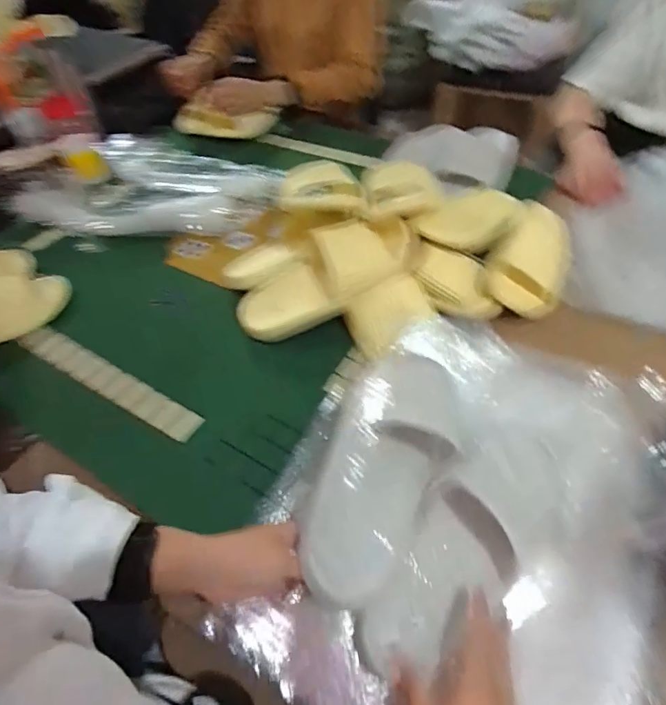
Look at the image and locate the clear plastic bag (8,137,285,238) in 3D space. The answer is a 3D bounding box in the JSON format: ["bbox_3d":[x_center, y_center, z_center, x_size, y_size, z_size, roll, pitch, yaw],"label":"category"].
[{"bbox_3d":[-0.338,-0.338,0.925,0.494,0.046,0.304,7,52,9],"label":"clear plastic bag"}]

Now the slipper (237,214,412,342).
[{"bbox_3d":[-0.015,-0.109,0.660,0.268,0.071,0.103,-31,52,8],"label":"slipper"}]

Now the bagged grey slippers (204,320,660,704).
[{"bbox_3d":[0.126,0.151,0.458,0.348,0.114,0.426,28,58,23],"label":"bagged grey slippers"}]

